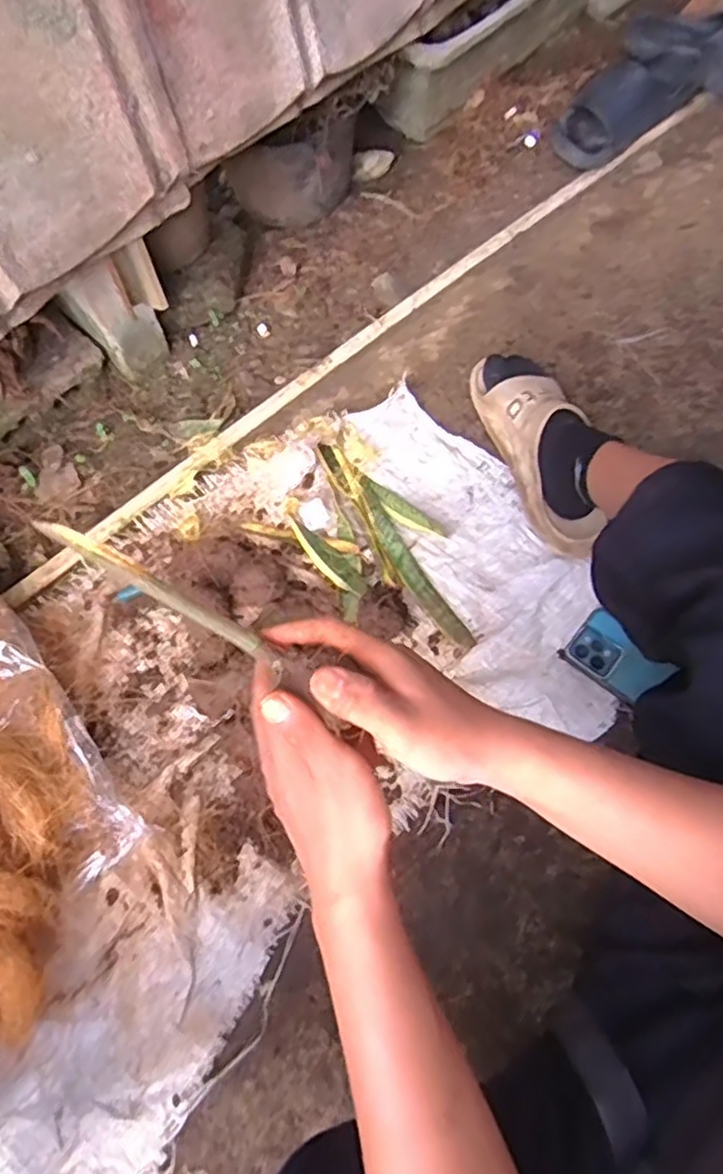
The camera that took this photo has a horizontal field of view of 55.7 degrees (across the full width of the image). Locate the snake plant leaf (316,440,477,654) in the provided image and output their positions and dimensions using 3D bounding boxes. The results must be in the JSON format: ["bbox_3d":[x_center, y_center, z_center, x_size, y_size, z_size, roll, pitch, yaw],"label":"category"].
[{"bbox_3d":[0.037,-0.057,0.845,0.034,0.013,0.324,-29,69,-12],"label":"snake plant leaf"}]

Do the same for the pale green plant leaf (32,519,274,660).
[{"bbox_3d":[-0.114,0.000,0.380,0.136,0.011,0.012,32,68,-11],"label":"pale green plant leaf"}]

